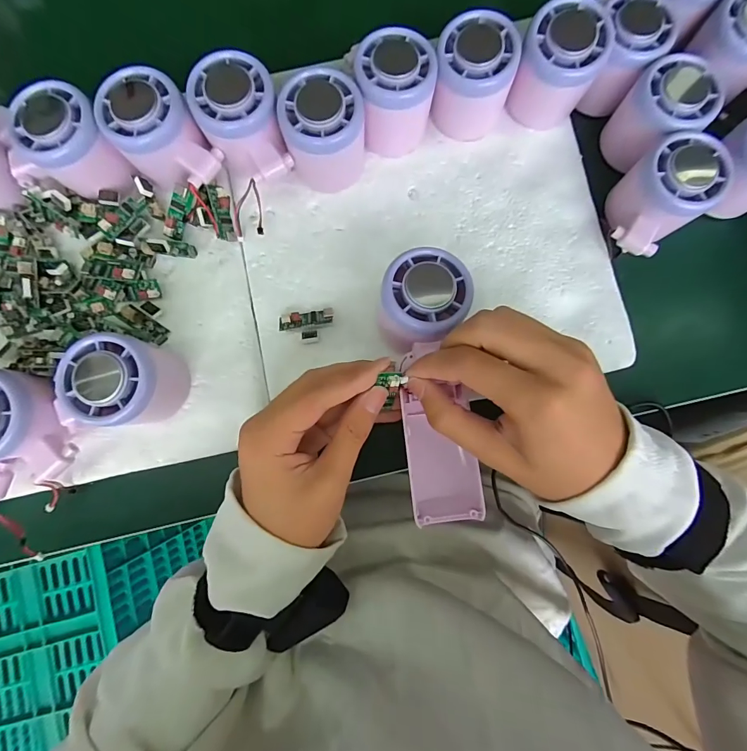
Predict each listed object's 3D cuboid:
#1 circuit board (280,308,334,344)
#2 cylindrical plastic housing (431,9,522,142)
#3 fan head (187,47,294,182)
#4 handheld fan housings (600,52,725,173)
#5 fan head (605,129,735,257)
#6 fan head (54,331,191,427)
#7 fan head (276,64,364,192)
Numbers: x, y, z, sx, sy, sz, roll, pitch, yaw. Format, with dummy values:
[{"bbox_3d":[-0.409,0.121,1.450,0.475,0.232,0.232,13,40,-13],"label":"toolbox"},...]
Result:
[{"bbox_3d":[-0.047,-0.035,0.282,0.038,0.009,0.023,-13,82,-1],"label":"circuit board"},{"bbox_3d":[0.072,-0.213,0.280,0.053,0.057,0.046,20,83,3],"label":"cylindrical plastic housing"},{"bbox_3d":[-0.090,-0.170,0.272,0.055,0.061,0.068,-13,82,-1],"label":"fan head"},{"bbox_3d":[0.204,-0.185,0.279,0.056,0.052,0.051,0,82,0],"label":"handheld fan housings"},{"bbox_3d":[0.199,-0.125,0.273,0.070,0.049,0.054,-41,84,-5],"label":"fan head"},{"bbox_3d":[-0.157,0.006,0.253,0.061,0.056,0.055,8,82,1],"label":"fan head"},{"bbox_3d":[-0.034,-0.168,0.273,0.056,0.060,0.052,-7,82,-1],"label":"fan head"}]

